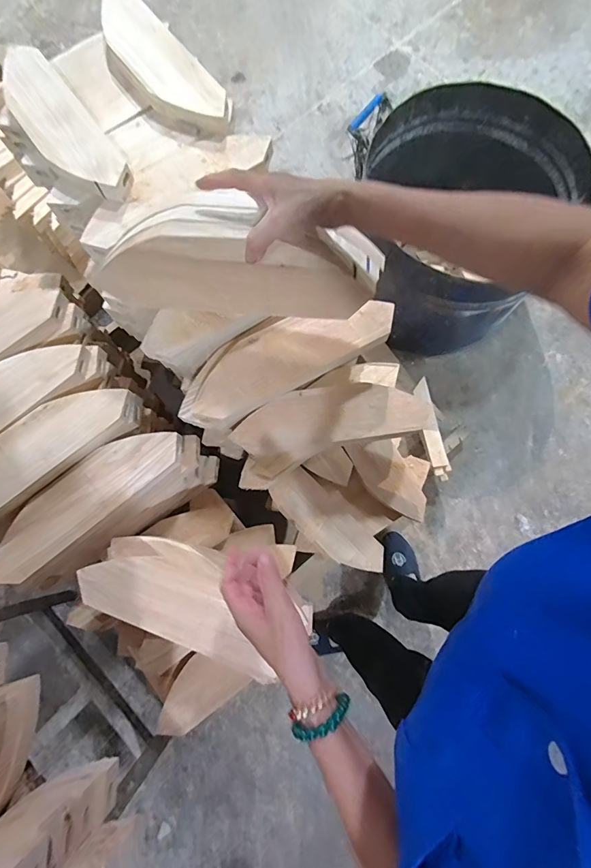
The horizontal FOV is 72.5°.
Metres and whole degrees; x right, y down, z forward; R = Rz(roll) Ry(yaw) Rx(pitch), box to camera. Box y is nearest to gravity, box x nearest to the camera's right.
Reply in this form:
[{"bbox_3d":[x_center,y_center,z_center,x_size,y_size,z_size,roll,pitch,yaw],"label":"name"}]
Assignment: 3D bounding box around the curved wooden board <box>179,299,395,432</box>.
[{"bbox_3d":[-0.017,-0.117,0.598,0.325,0.031,0.109,-30,79,-4],"label":"curved wooden board"}]

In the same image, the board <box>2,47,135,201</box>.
[{"bbox_3d":[-0.358,-0.470,0.616,0.094,0.025,0.299,-37,80,-5],"label":"board"}]

